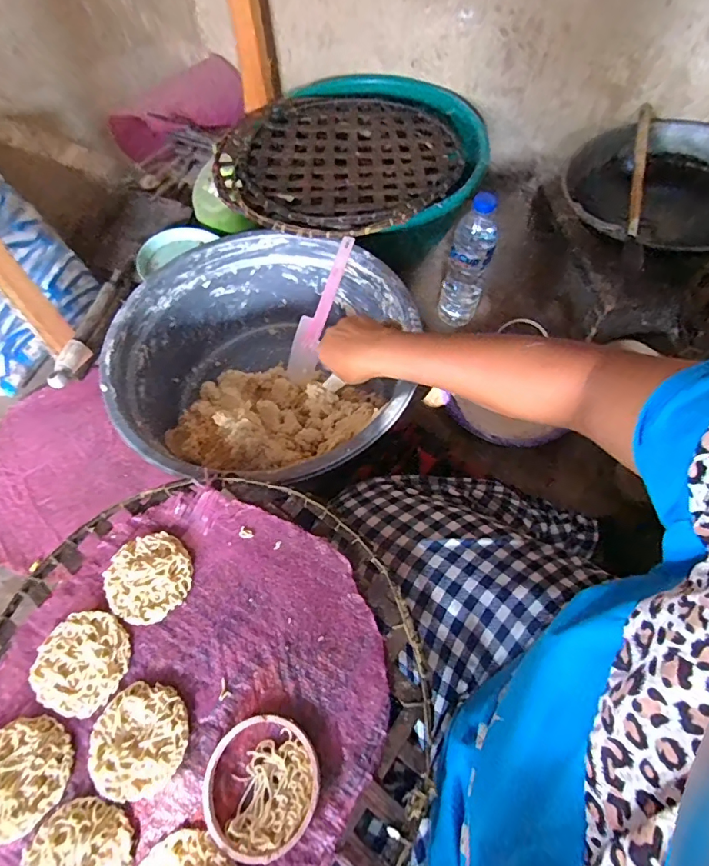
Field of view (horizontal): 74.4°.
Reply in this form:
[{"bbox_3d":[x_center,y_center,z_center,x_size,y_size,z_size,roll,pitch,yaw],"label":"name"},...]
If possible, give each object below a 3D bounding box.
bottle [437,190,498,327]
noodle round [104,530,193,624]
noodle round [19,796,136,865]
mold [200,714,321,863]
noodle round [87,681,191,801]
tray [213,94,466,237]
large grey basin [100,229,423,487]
[{"bbox_3d":[0.181,-0.271,0.749,0.073,0.213,0.072,13,61,10],"label":"bottle"},{"bbox_3d":[-0.190,0.132,0.431,0.073,0.009,0.074,-1,59,2],"label":"noodle round"},{"bbox_3d":[-0.201,0.309,0.332,0.075,0.008,0.075,-1,59,2],"label":"noodle round"},{"bbox_3d":[-0.071,0.264,0.352,0.087,0.009,0.089,-1,59,2],"label":"mold"},{"bbox_3d":[-0.172,0.243,0.372,0.074,0.007,0.075,-6,59,-1],"label":"noodle round"},{"bbox_3d":[-0.032,-0.477,0.805,0.401,0.030,0.413,-34,64,-16],"label":"tray"},{"bbox_3d":[-0.125,-0.082,0.685,0.397,0.185,0.409,-1,59,2],"label":"large grey basin"}]

